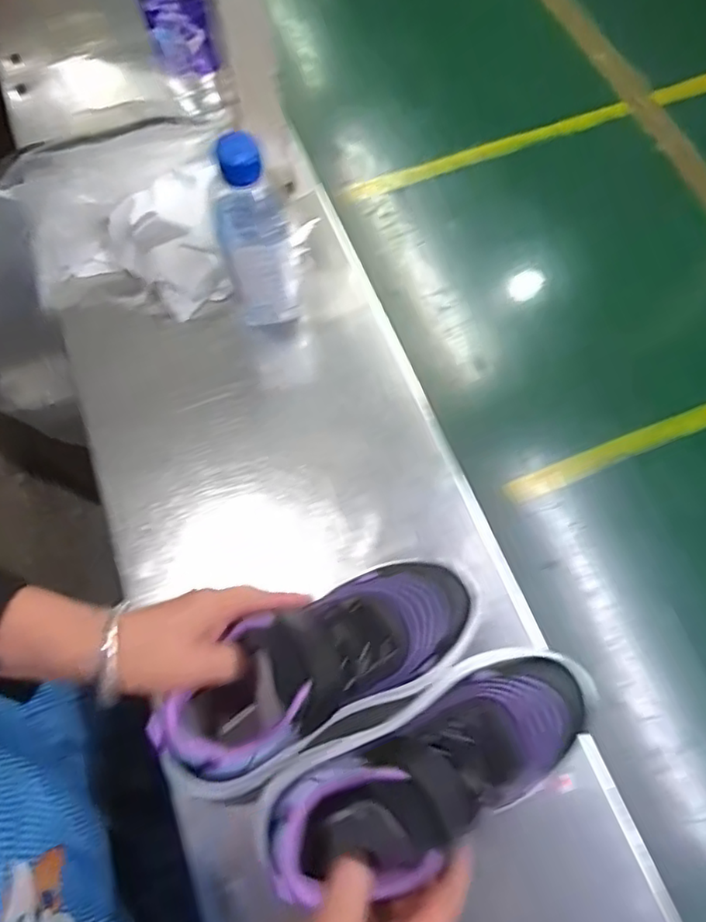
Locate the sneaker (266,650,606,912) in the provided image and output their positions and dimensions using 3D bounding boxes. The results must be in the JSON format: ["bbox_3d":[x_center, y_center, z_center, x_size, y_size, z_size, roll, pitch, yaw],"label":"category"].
[{"bbox_3d":[0.054,0.176,0.362,0.207,0.082,0.077,-24,70,-18],"label":"sneaker"}]

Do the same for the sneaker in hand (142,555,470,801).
[{"bbox_3d":[-0.015,0.124,0.381,0.208,0.081,0.078,-26,70,-20],"label":"sneaker in hand"}]

